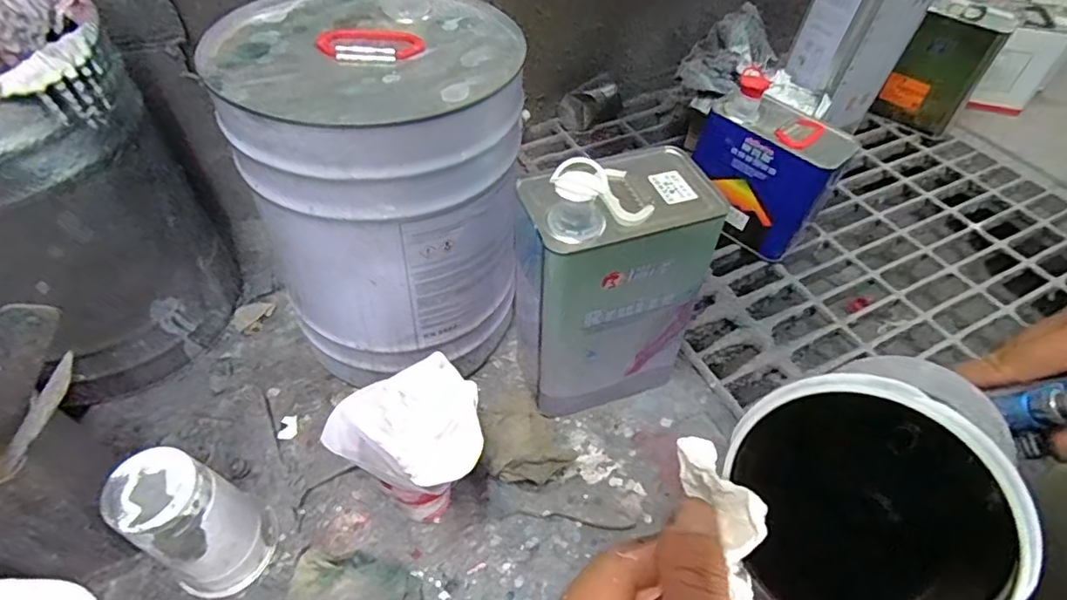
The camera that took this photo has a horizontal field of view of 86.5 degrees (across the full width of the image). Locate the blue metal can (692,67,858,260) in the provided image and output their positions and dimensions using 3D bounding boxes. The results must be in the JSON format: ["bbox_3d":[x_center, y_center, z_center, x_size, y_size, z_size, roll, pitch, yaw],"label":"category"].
[{"bbox_3d":[0.315,-0.180,0.780,0.172,0.204,0.129,31,55,23],"label":"blue metal can"}]

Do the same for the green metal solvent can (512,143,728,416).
[{"bbox_3d":[0.084,-0.021,0.571,0.186,0.291,0.109,-15,53,-16],"label":"green metal solvent can"}]

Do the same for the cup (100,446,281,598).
[{"bbox_3d":[-0.279,0.181,0.474,0.083,0.148,0.076,-33,60,-27],"label":"cup"}]

